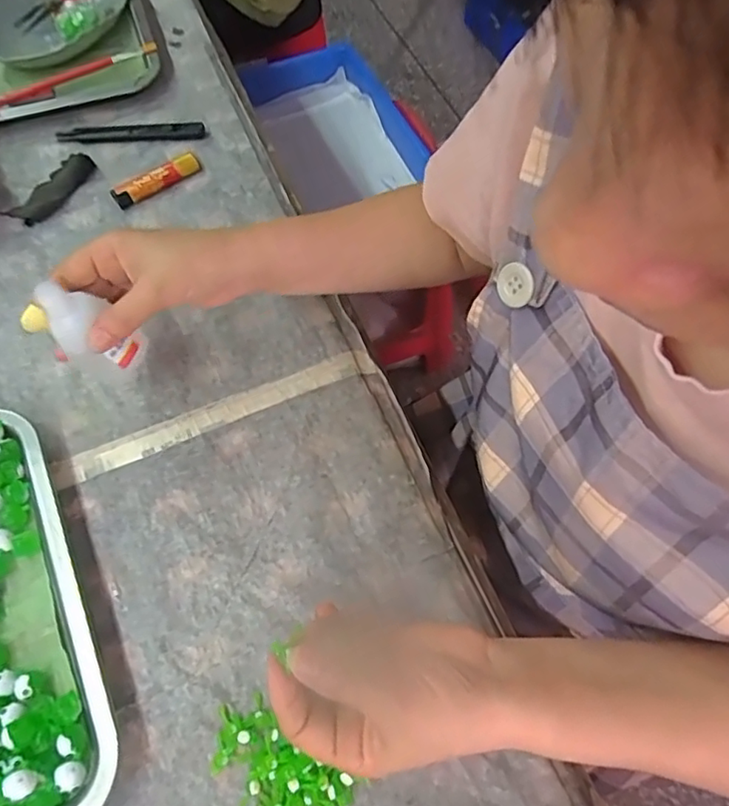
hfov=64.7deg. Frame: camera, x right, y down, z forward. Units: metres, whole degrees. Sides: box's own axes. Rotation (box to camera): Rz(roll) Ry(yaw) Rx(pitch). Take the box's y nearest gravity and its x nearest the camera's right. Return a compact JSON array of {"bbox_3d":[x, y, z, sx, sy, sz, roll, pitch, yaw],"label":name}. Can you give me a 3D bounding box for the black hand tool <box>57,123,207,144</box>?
[{"bbox_3d":[-0.216,-0.249,0.538,0.134,0.011,0.021,-4,63,-3],"label":"black hand tool"}]

